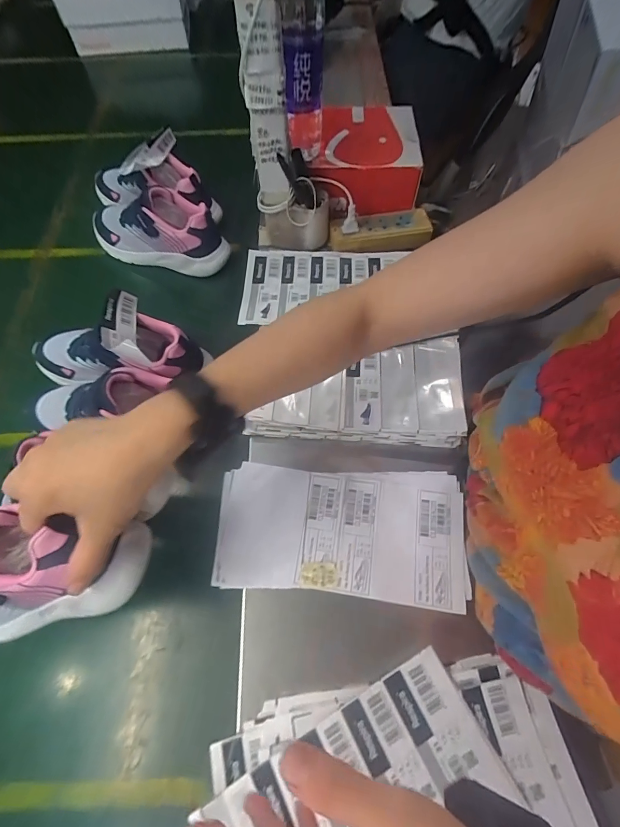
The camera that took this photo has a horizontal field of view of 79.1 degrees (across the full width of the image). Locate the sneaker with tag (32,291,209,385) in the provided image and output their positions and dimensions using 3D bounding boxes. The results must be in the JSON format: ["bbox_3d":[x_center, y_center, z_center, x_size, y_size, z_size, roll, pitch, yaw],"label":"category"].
[{"bbox_3d":[-0.264,-0.087,0.485,0.223,0.087,0.088,-4,61,17],"label":"sneaker with tag"}]

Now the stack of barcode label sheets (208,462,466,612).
[{"bbox_3d":[0.033,0.127,0.416,0.262,0.044,0.143,3,62,6],"label":"stack of barcode label sheets"}]

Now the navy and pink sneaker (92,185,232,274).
[{"bbox_3d":[-0.256,-0.305,0.606,0.233,0.101,0.089,22,65,10],"label":"navy and pink sneaker"}]

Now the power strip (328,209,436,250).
[{"bbox_3d":[0.109,-0.286,0.587,0.155,0.026,0.065,-5,63,-3],"label":"power strip"}]

